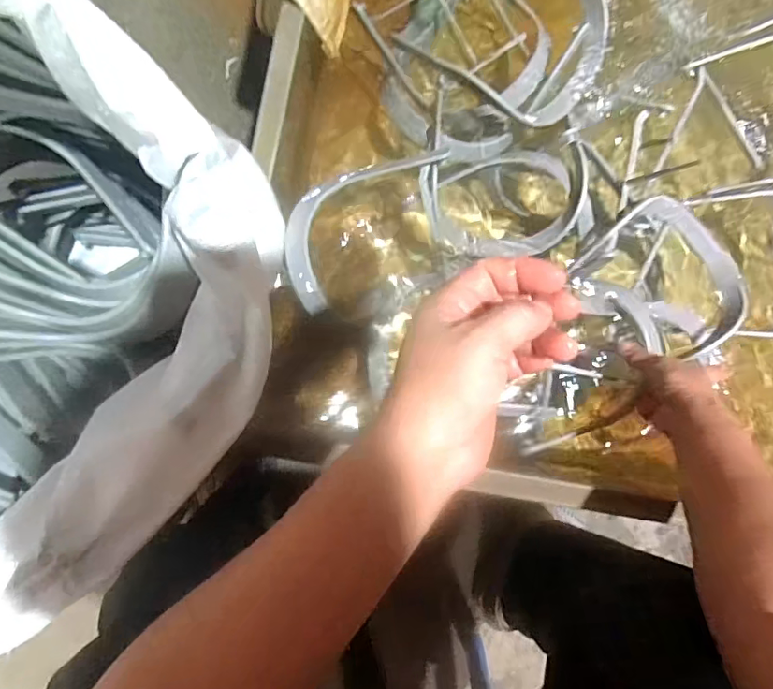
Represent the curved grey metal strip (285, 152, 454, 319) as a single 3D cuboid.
[{"bbox_3d":[-0.039,-0.133,0.527,0.083,0.046,0.201,39,87,-4],"label":"curved grey metal strip"}]

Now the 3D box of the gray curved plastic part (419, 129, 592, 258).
[{"bbox_3d":[0.128,-0.150,0.553,0.176,0.032,0.110,-12,91,-5],"label":"gray curved plastic part"}]

